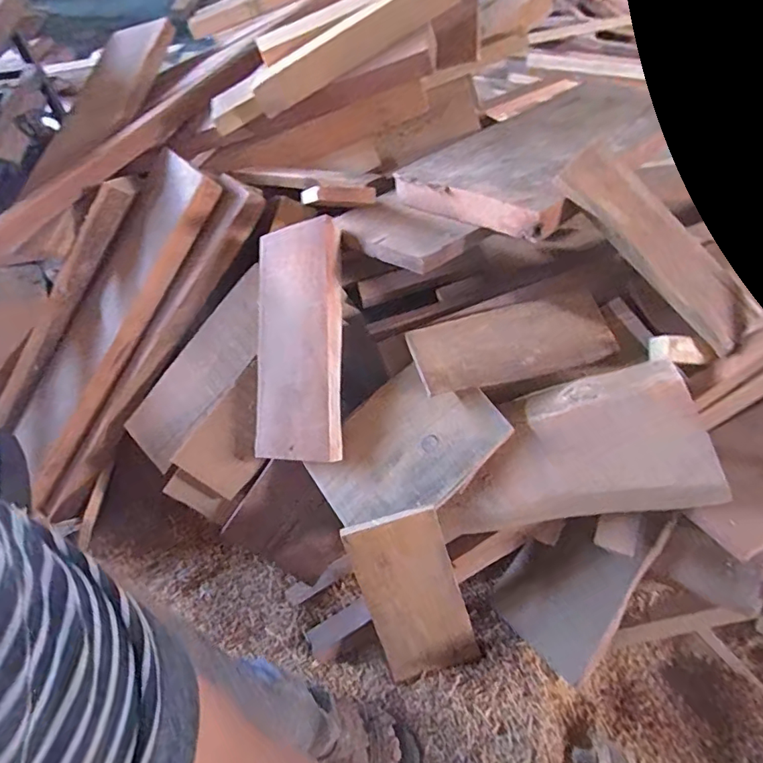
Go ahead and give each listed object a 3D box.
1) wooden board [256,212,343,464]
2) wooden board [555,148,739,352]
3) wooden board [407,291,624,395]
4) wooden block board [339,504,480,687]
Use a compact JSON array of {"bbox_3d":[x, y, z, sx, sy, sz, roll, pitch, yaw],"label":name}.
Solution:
[{"bbox_3d":[-0.161,-0.072,0.935,0.184,0.033,0.440,-1,91,25],"label":"wooden board"},{"bbox_3d":[0.488,-0.243,0.878,0.414,0.030,0.174,42,60,-7],"label":"wooden board"},{"bbox_3d":[0.240,-0.072,0.906,0.358,0.022,0.146,-14,60,-5],"label":"wooden board"},{"bbox_3d":[0.055,0.393,0.896,0.173,0.348,0.022,-16,17,9],"label":"wooden block board"}]

